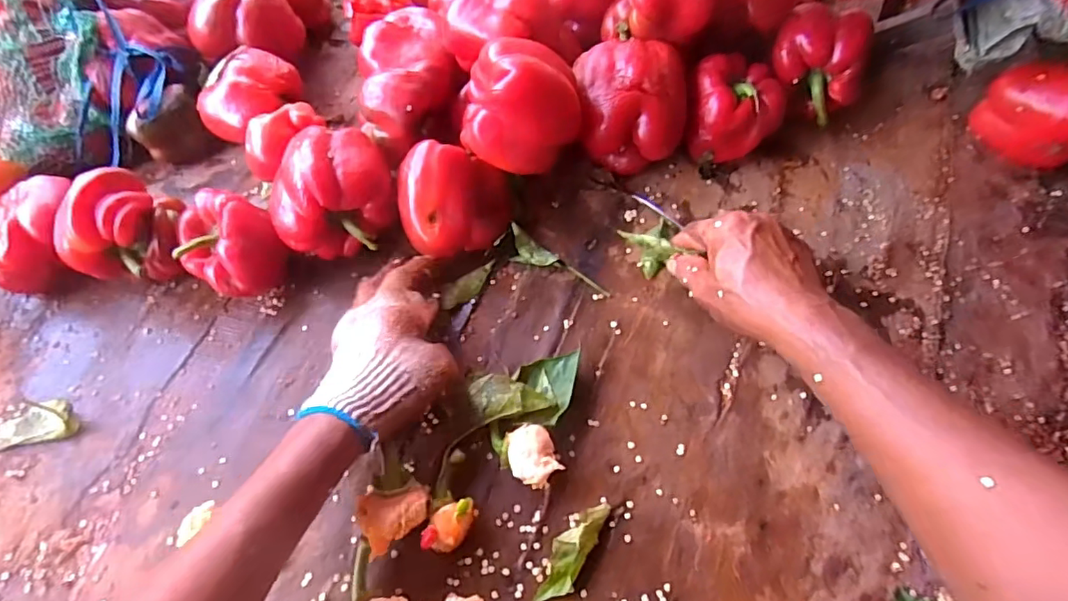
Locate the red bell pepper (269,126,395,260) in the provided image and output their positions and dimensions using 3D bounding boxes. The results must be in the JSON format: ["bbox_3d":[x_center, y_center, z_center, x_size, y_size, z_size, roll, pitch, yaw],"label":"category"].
[{"bbox_3d":[-0.171,-0.094,0.469,0.101,0.071,0.090,-9,61,-3],"label":"red bell pepper"}]

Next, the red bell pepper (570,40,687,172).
[{"bbox_3d":[0.088,-0.169,0.505,0.094,0.094,0.080,-3,61,1],"label":"red bell pepper"}]

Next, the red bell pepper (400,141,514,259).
[{"bbox_3d":[-0.068,-0.077,0.473,0.093,0.079,0.076,5,61,5],"label":"red bell pepper"}]

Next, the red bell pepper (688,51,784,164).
[{"bbox_3d":[0.182,-0.173,0.518,0.083,0.071,0.083,1,64,-3],"label":"red bell pepper"}]

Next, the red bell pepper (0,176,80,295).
[{"bbox_3d":[-0.442,-0.058,0.497,0.082,0.066,0.091,-14,61,-5],"label":"red bell pepper"}]

